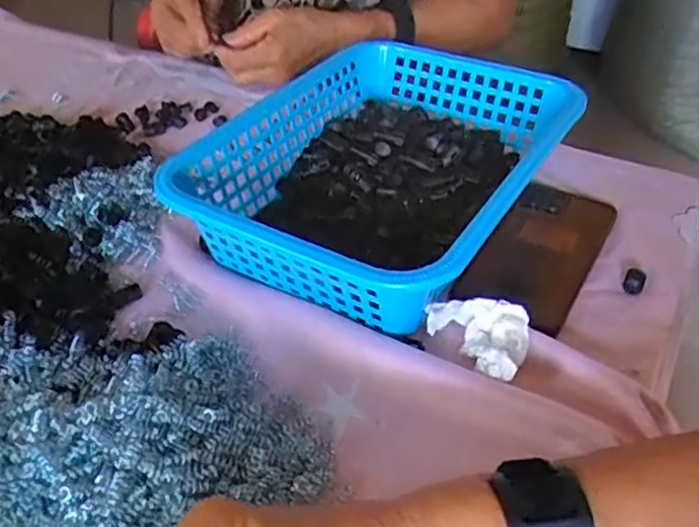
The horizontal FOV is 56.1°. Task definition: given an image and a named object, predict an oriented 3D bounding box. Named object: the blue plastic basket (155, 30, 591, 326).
[{"bbox_3d":[0.034,-0.073,0.505,0.215,0.075,0.294,22,45,24],"label":"blue plastic basket"}]

